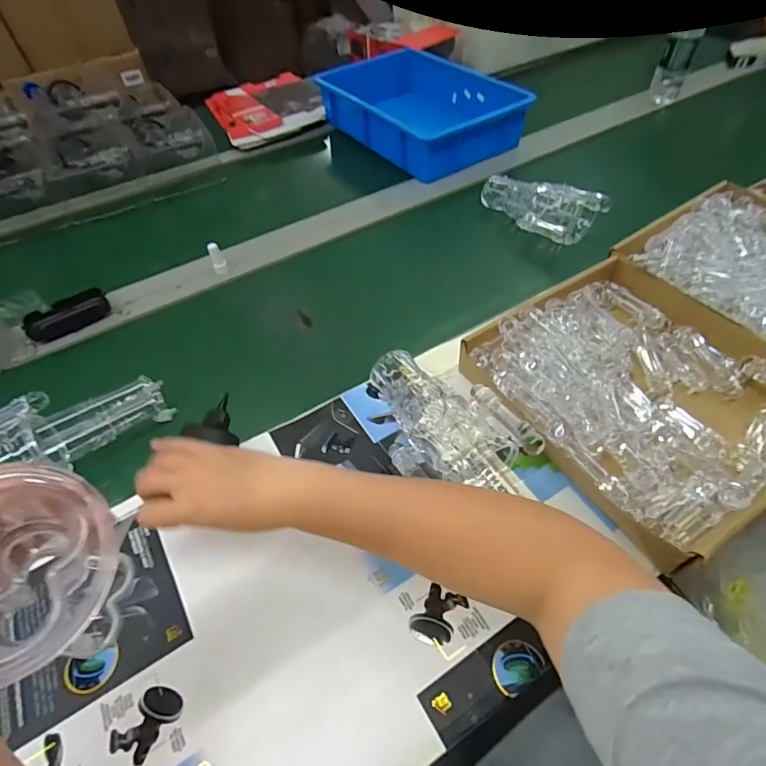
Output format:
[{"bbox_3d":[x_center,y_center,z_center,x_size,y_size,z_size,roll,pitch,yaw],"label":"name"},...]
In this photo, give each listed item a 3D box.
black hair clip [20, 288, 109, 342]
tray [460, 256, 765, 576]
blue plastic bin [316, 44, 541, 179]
[{"bbox_3d":[-0.459,-0.100,0.672,0.113,0.032,0.051,-21,53,-13],"label":"black hair clip"},{"bbox_3d":[0.284,0.001,0.507,0.286,0.069,0.303,-30,56,-19],"label":"tray"},{"bbox_3d":[0.076,-0.581,0.977,0.279,0.092,0.428,-31,56,-20],"label":"blue plastic bin"}]

